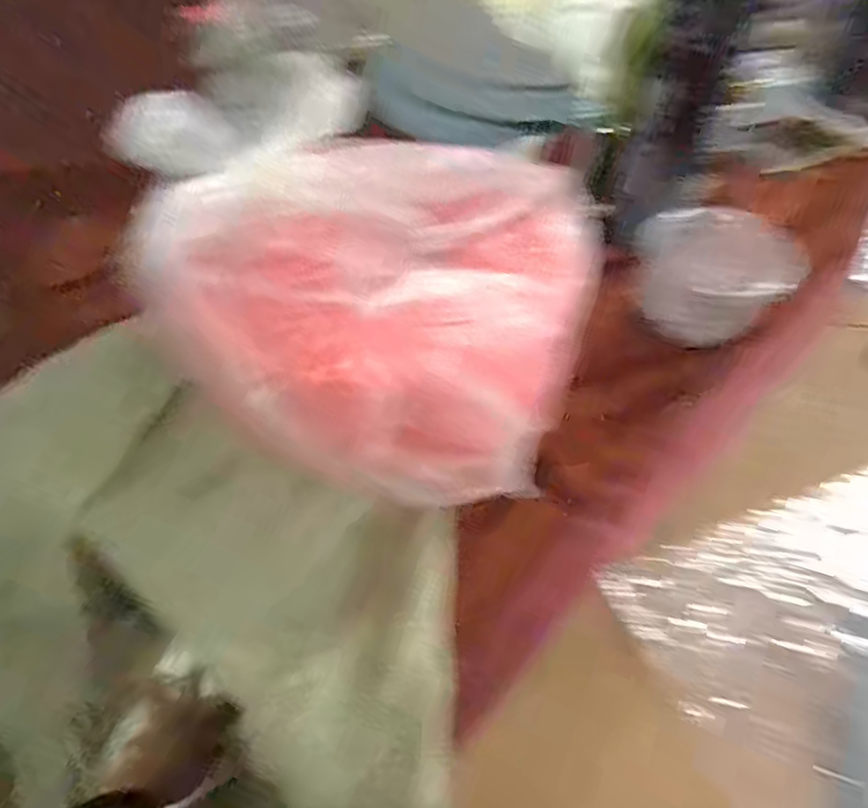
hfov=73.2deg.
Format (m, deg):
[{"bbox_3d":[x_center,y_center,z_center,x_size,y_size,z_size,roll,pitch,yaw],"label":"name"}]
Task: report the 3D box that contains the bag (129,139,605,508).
[{"bbox_3d":[-0.008,-0.072,0.394,0.218,0.124,0.267,24,54,17],"label":"bag"}]

